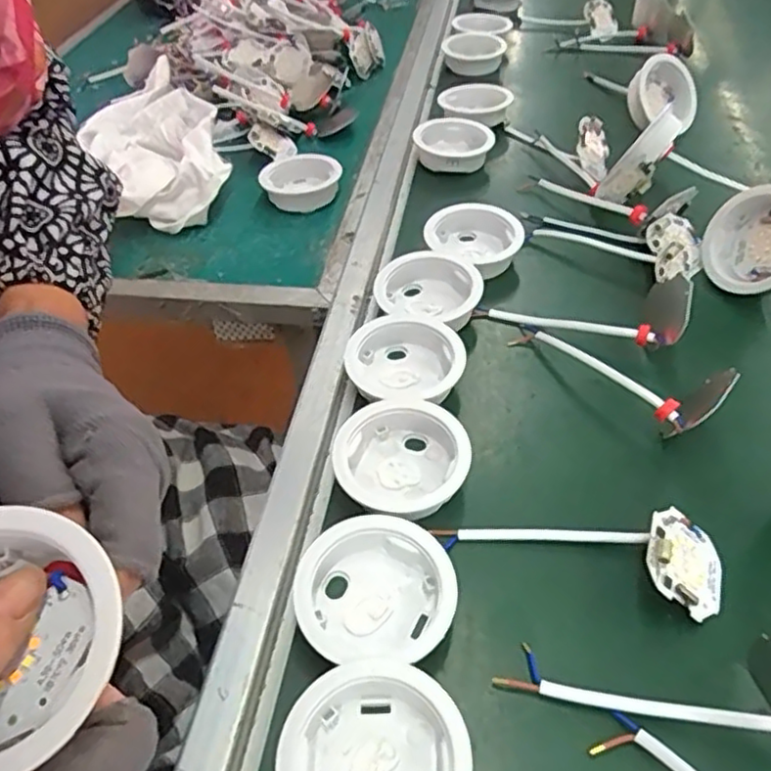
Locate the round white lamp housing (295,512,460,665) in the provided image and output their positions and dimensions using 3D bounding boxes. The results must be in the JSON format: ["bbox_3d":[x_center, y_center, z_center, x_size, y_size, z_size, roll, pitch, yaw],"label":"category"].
[{"bbox_3d":[-0.005,0.095,0.308,0.071,0.022,0.061,-11,47,-10],"label":"round white lamp housing"}]

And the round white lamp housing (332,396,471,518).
[{"bbox_3d":[0.009,0.039,0.363,0.071,0.022,0.064,3,46,3],"label":"round white lamp housing"}]

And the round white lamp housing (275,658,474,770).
[{"bbox_3d":[-0.005,0.148,0.260,0.071,0.021,0.070,32,54,27],"label":"round white lamp housing"}]

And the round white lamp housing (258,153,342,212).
[{"bbox_3d":[-0.075,-0.184,0.598,0.064,0.024,0.058,15,48,14],"label":"round white lamp housing"}]

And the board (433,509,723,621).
[{"bbox_3d":[0.097,0.072,0.326,0.133,0.033,0.043,15,48,14],"label":"board"}]

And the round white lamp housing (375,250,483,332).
[{"bbox_3d":[0.027,-0.064,0.460,0.071,0.025,0.066,0,46,0],"label":"round white lamp housing"}]

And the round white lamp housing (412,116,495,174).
[{"bbox_3d":[0.063,-0.221,0.608,0.069,0.023,0.067,0,46,0],"label":"round white lamp housing"}]

